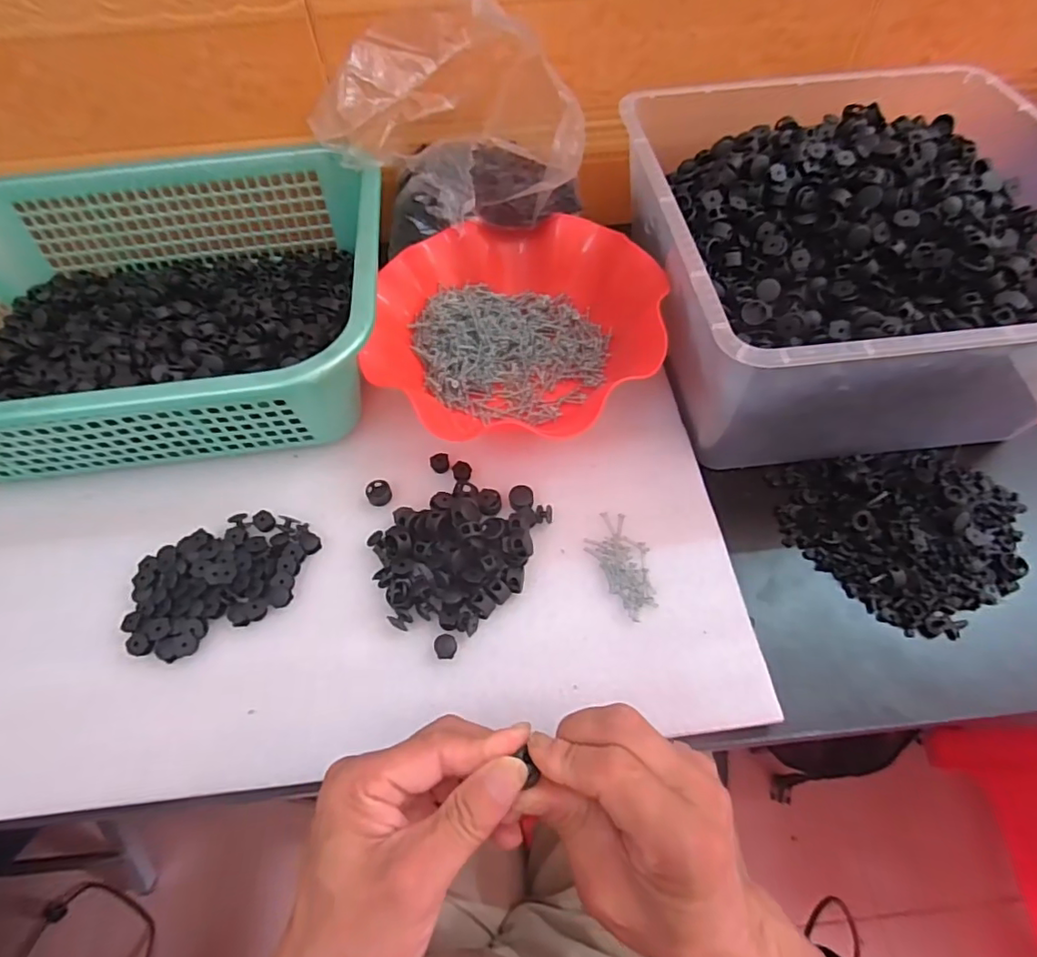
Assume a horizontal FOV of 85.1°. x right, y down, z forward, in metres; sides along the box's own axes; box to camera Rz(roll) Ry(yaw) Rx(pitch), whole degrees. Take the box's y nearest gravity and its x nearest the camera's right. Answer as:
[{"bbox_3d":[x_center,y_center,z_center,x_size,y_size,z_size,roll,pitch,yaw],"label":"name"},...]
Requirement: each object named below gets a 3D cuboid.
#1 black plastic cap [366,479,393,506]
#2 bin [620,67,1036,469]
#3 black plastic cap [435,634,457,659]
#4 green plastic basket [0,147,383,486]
[{"bbox_3d":[-0.099,0.010,0.400,0.017,0.004,0.018,-1,58,1],"label":"black plastic cap"},{"bbox_3d":[0.237,-0.168,0.417,0.283,0.129,0.302,-7,58,0],"label":"bin"},{"bbox_3d":[-0.044,0.102,0.342,0.014,0.006,0.014,0,64,0],"label":"black plastic cap"},{"bbox_3d":[-0.296,-0.138,0.448,0.388,0.108,0.297,-9,58,-1],"label":"green plastic basket"}]

